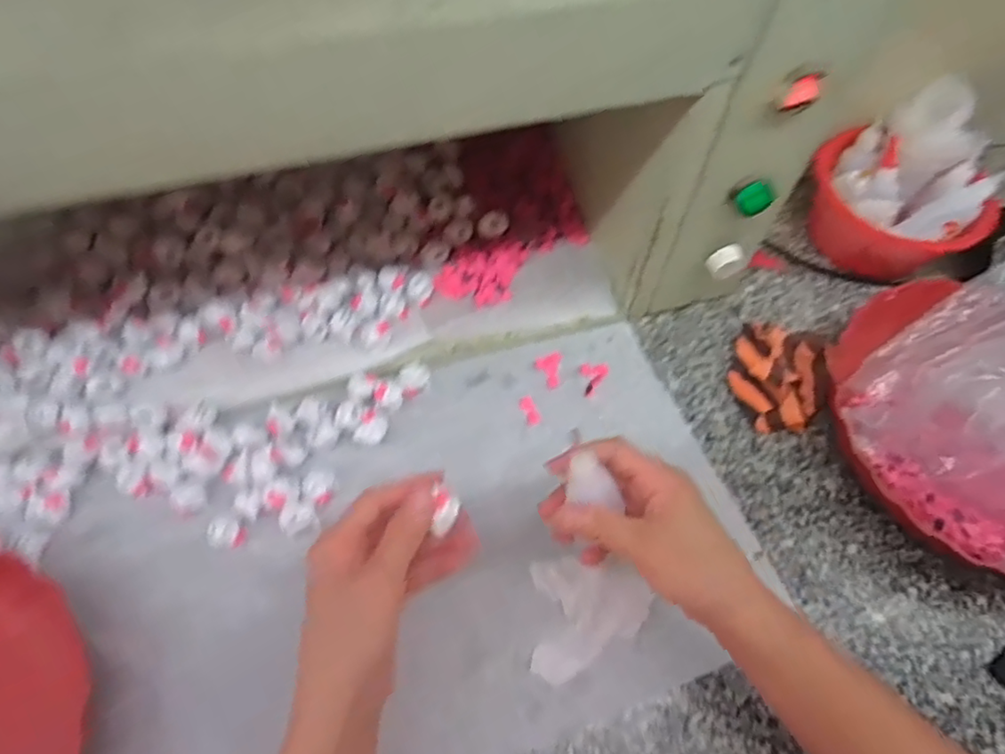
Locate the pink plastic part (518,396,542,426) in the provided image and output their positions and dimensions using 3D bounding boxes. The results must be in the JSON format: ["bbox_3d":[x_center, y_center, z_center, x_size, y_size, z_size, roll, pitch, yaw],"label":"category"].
[{"bbox_3d":[0.022,0.026,0.494,0.014,0.004,0.026,-20,63,-15],"label":"pink plastic part"}]

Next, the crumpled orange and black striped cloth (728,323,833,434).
[{"bbox_3d":[0.233,0.001,0.511,0.077,0.027,0.095,14,61,4],"label":"crumpled orange and black striped cloth"}]

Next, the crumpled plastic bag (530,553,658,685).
[{"bbox_3d":[0.060,0.161,0.418,0.083,0.010,0.076,-5,61,-6],"label":"crumpled plastic bag"}]

